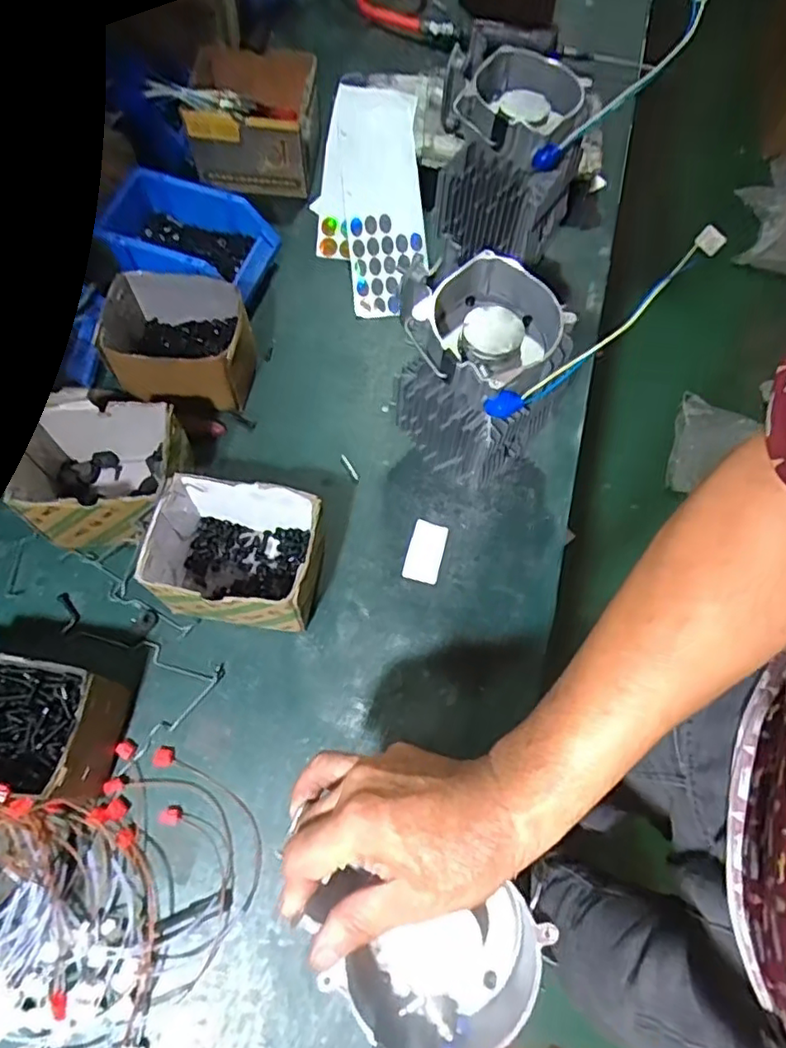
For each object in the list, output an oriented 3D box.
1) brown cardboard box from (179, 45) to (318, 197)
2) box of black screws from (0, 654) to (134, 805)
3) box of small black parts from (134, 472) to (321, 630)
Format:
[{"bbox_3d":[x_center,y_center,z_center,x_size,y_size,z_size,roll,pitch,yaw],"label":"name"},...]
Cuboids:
[{"bbox_3d":[-0.165,-0.496,0.758,0.133,0.127,0.118,13,67,4],"label":"brown cardboard box"},{"bbox_3d":[-0.313,0.172,0.534,0.147,0.092,0.105,6,67,2],"label":"box of black screws"},{"bbox_3d":[-0.143,0.032,0.592,0.143,0.105,0.115,6,67,2],"label":"box of small black parts"}]

